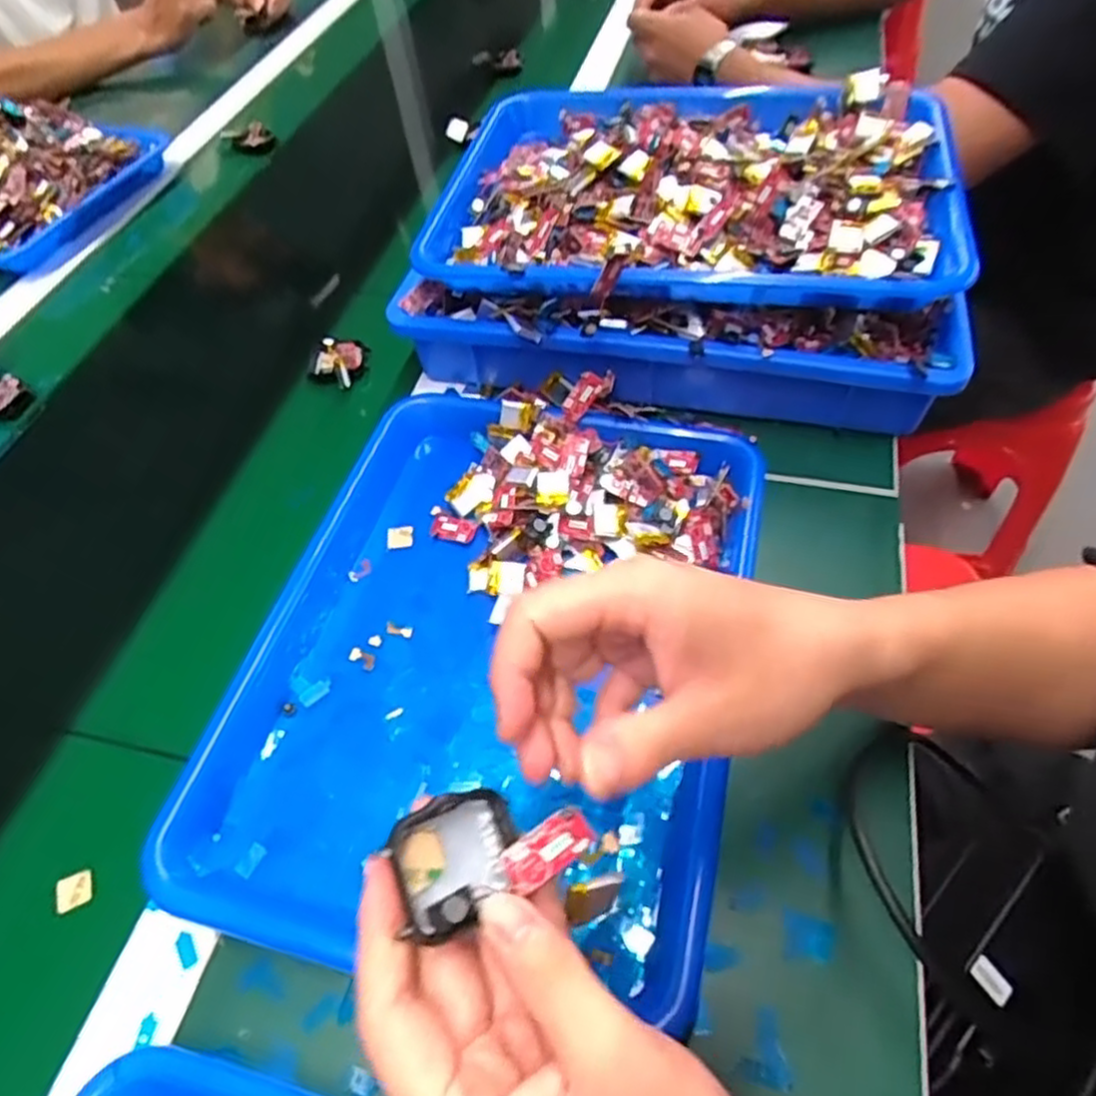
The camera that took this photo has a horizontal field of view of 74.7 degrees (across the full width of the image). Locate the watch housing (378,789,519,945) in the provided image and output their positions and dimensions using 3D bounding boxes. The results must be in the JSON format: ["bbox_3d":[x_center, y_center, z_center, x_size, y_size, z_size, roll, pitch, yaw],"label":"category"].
[{"bbox_3d":[-0.028,0.097,0.227,0.041,0.012,0.035,-5,73,-35],"label":"watch housing"}]

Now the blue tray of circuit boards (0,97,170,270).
[{"bbox_3d":[-0.594,-0.402,0.756,0.287,0.075,0.242,15,57,15],"label":"blue tray of circuit boards"}]

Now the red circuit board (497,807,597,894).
[{"bbox_3d":[-0.001,0.098,0.234,0.032,0.005,0.015,-30,57,-16],"label":"red circuit board"}]

